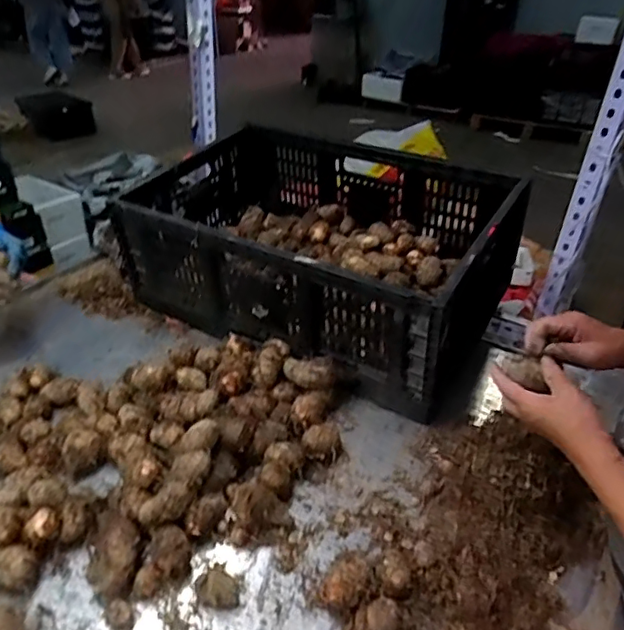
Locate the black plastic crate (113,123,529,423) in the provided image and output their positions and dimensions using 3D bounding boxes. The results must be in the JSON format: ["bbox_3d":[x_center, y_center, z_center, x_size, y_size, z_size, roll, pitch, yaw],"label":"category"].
[{"bbox_3d":[0.011,-0.113,0.983,0.588,0.260,0.397,18,38,24],"label":"black plastic crate"}]

